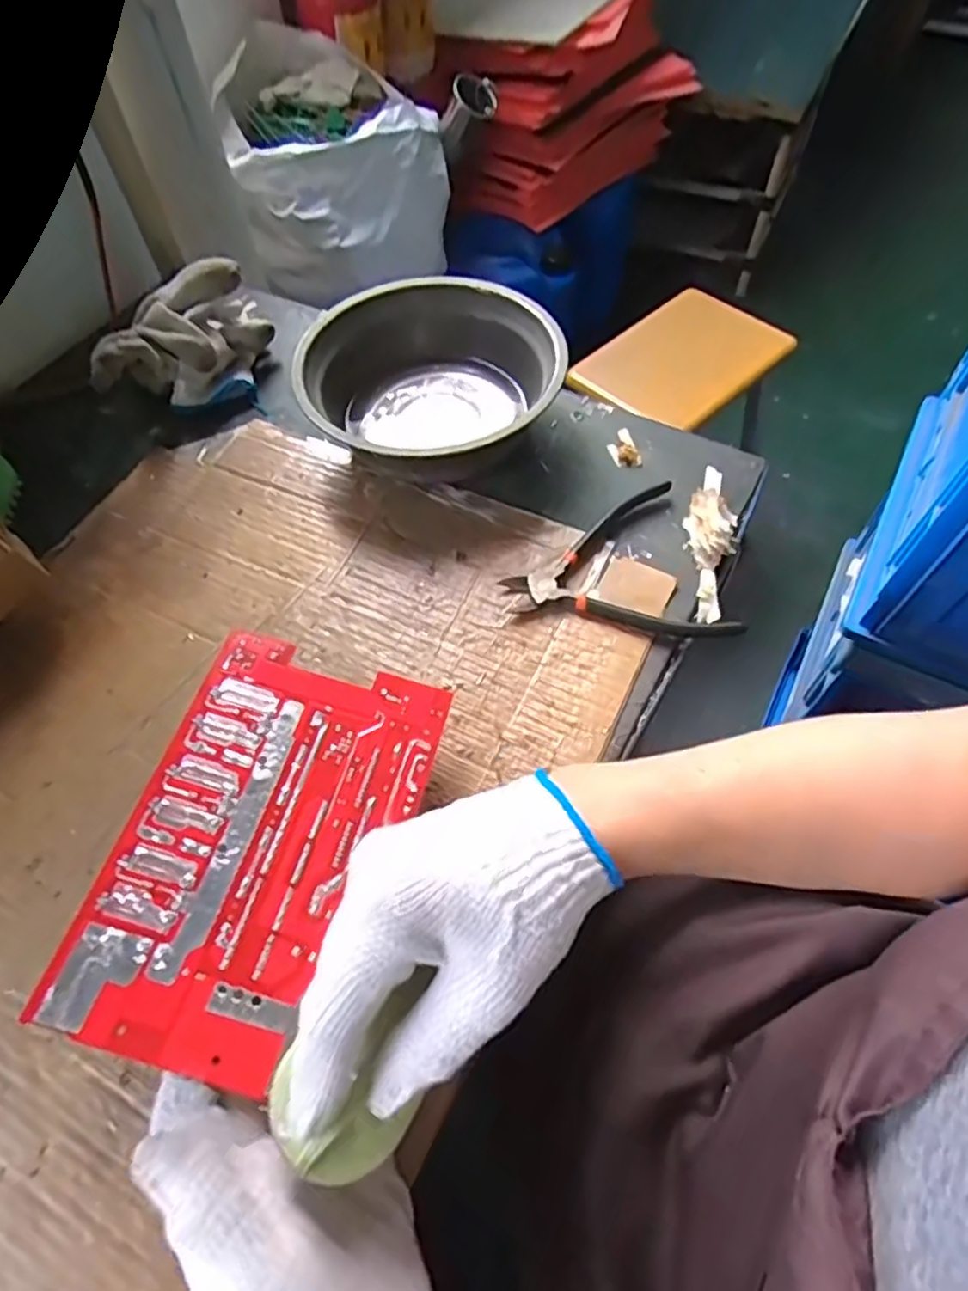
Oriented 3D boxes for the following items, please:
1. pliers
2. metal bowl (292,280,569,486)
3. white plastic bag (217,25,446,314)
[{"bbox_3d":[0.082,-0.045,0.449,0.134,0.010,0.129,-14,58,-7],"label":"pliers"},{"bbox_3d":[-0.036,-0.187,0.513,0.185,0.071,0.185,-1,58,1],"label":"metal bowl"},{"bbox_3d":[-0.212,-0.711,1.005,0.298,0.202,0.310,-12,58,-6],"label":"white plastic bag"}]

